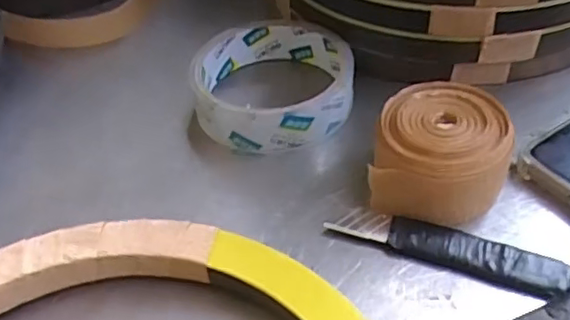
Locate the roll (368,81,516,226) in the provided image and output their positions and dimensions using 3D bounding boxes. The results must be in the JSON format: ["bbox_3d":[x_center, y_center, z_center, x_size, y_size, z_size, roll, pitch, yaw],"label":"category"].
[{"bbox_3d":[0.070,-0.003,0.278,0.057,0.036,0.057,-3,44,3],"label":"roll"}]

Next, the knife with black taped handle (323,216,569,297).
[{"bbox_3d":[0.070,0.038,0.259,0.101,0.006,0.018,15,47,20],"label":"knife with black taped handle"}]

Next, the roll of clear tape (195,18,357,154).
[{"bbox_3d":[-0.006,-0.043,0.336,0.085,0.026,0.084,-3,44,3],"label":"roll of clear tape"}]

